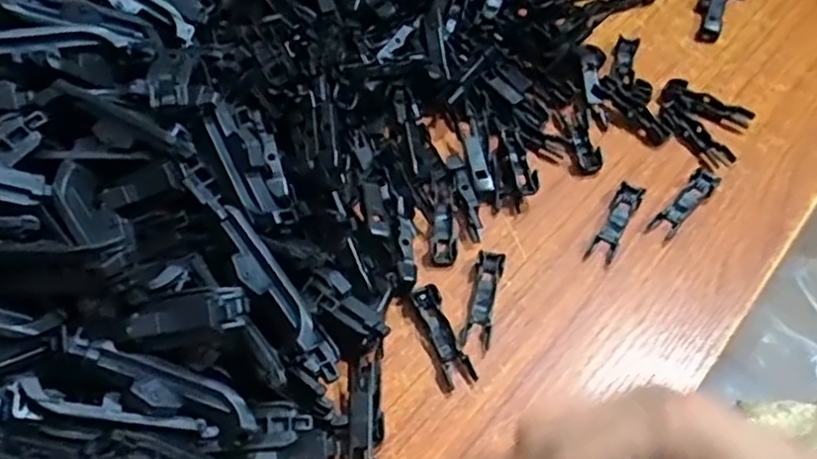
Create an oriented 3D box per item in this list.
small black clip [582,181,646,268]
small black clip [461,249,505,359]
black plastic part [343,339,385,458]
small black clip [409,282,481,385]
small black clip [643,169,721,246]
[{"bbox_3d":[0.113,-0.004,0.366,0.014,0.007,0.056,24,56,19],"label":"small black clip"},{"bbox_3d":[0.038,0.035,0.339,0.014,0.007,0.055,10,53,9],"label":"small black clip"},{"bbox_3d":[-0.019,0.083,0.300,0.016,0.012,0.063,0,52,1],"label":"black plastic part"},{"bbox_3d":[0.018,0.051,0.327,0.012,0.007,0.054,-20,54,-14],"label":"small black clip"},{"bbox_3d":[0.153,-0.016,0.371,0.014,0.006,0.061,37,61,26],"label":"small black clip"}]

